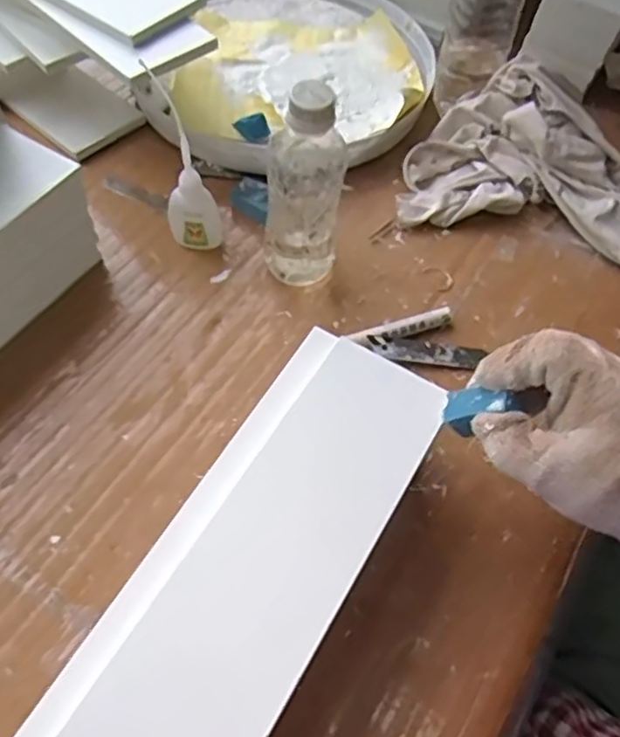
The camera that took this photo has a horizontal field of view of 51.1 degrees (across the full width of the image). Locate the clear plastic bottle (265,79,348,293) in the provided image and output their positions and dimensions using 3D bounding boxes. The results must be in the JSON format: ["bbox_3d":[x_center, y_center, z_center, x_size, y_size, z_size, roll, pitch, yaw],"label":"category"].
[{"bbox_3d":[-0.004,-0.134,0.478,0.056,0.166,0.056,3,57,-3],"label":"clear plastic bottle"}]

